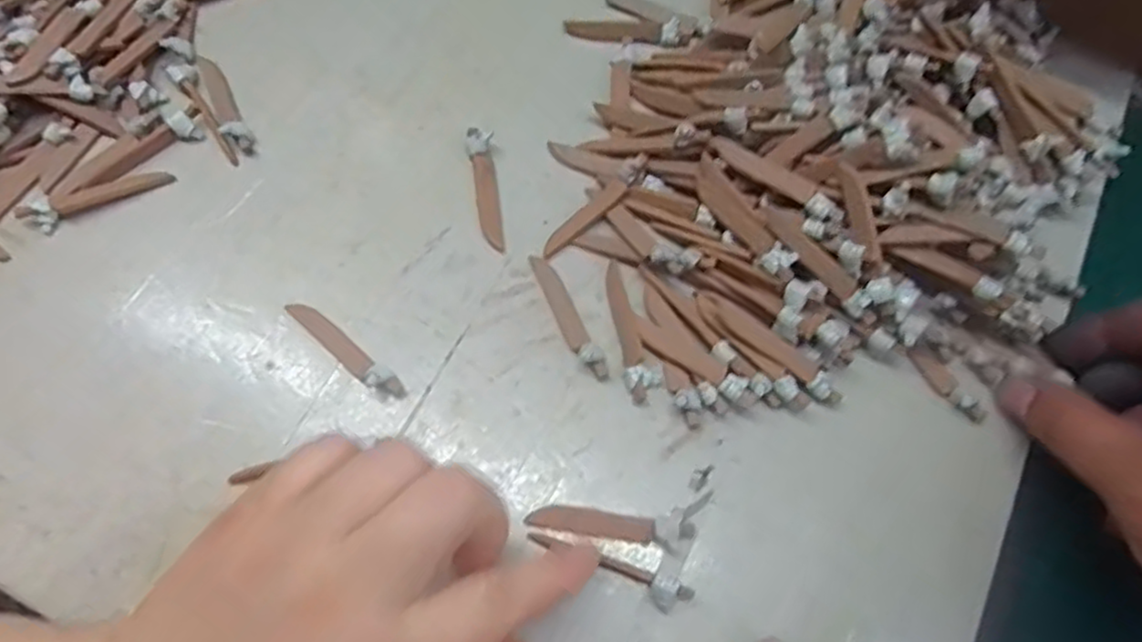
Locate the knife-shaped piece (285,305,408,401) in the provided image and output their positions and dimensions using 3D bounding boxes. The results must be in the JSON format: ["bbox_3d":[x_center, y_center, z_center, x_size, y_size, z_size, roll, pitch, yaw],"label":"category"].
[{"bbox_3d":[-0.087,0.010,0.278,0.059,0.009,0.010,40,72,13],"label":"knife-shaped piece"}]

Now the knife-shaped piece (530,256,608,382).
[{"bbox_3d":[-0.002,-0.003,0.286,0.010,0.010,0.058,-25,71,-11],"label":"knife-shaped piece"}]

